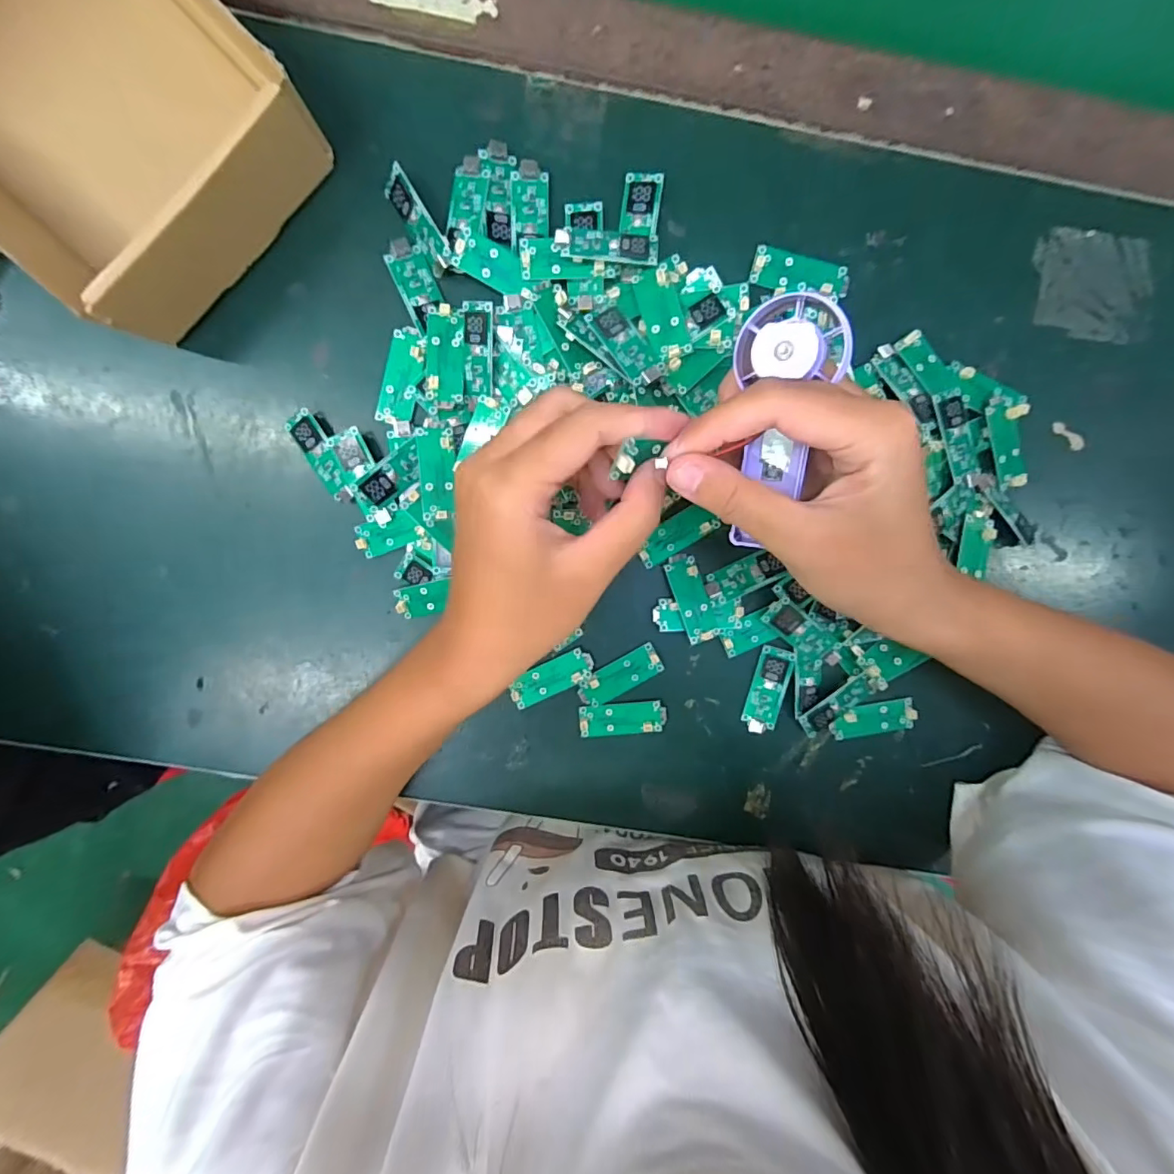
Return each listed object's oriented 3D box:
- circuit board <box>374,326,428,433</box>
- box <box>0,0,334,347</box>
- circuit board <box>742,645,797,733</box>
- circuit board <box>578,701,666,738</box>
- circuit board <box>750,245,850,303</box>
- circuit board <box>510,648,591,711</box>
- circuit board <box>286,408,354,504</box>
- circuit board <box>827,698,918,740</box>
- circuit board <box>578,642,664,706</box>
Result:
[{"bbox_3d":[-0.098,-0.109,0.276,0.022,0.009,0.053,17,99,-4],"label":"circuit board"},{"bbox_3d":[-0.227,-0.219,0.231,0.158,0.056,0.131,44,96,-7],"label":"box"},{"bbox_3d":[0.107,0.061,0.307,0.019,0.006,0.051,14,99,-4],"label":"circuit board"},{"bbox_3d":[0.021,0.079,0.309,0.050,0.004,0.020,-5,99,0],"label":"circuit board"},{"bbox_3d":[0.112,-0.163,0.272,0.050,0.004,0.020,15,97,1],"label":"circuit board"},{"bbox_3d":[-0.020,0.055,0.304,0.049,0.004,0.019,-28,99,3],"label":"circuit board"},{"bbox_3d":[-0.143,-0.070,0.281,0.017,0.004,0.049,-28,104,19],"label":"circuit board"},{"bbox_3d":[0.172,0.080,0.312,0.050,0.005,0.020,-9,99,0],"label":"circuit board"},{"bbox_3d":[0.019,0.053,0.305,0.051,0.004,0.019,-28,99,3],"label":"circuit board"}]

